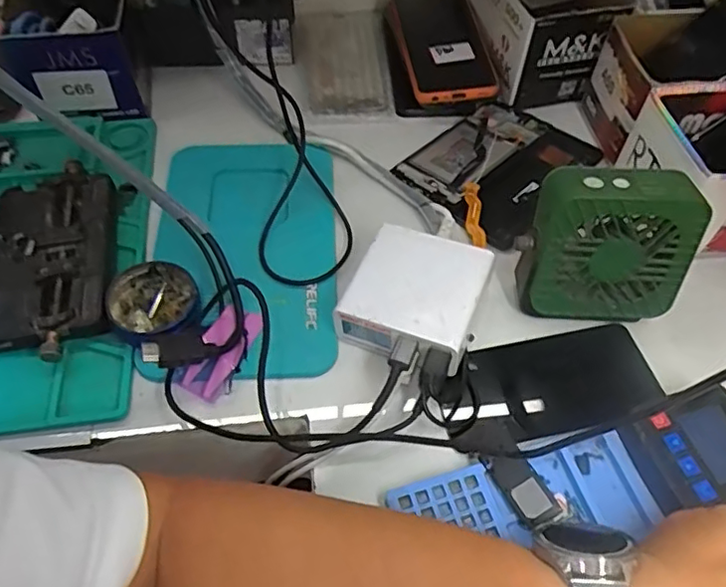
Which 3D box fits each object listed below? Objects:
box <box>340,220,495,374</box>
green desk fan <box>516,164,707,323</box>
[{"bbox_3d":[0.036,0.001,0.418,0.086,0.045,0.086,17,55,10],"label":"box"},{"bbox_3d":[0.161,-0.027,0.401,0.105,0.102,0.054,7,54,4],"label":"green desk fan"}]

